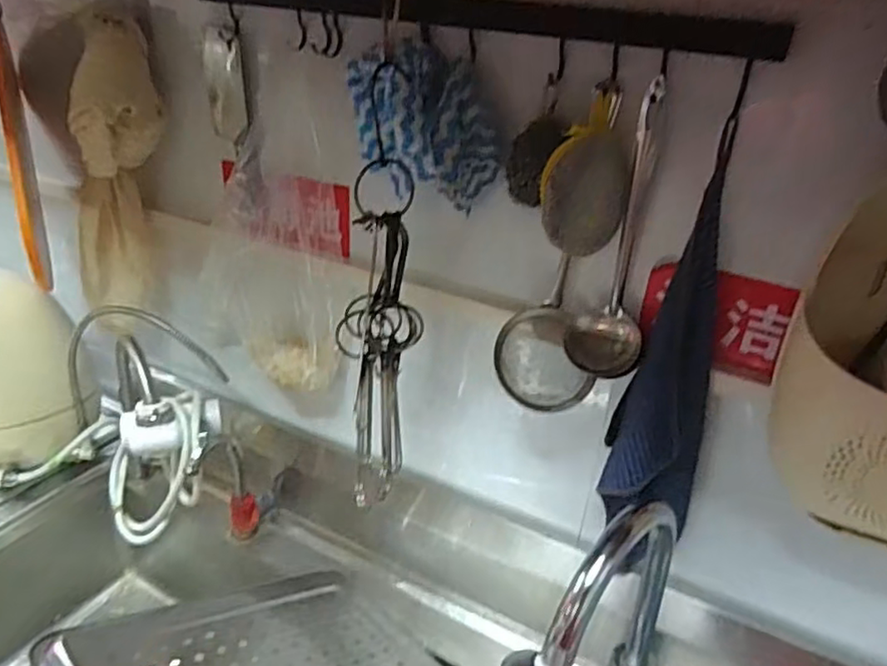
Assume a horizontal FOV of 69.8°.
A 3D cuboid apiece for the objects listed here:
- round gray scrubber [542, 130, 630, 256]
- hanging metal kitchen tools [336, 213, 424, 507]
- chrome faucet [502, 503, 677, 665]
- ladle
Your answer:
[{"bbox_3d":[0.124,-0.121,0.556,0.072,0.099,0.014,3,28,-3],"label":"round gray scrubber"},{"bbox_3d":[-0.063,0.036,0.632,0.076,0.303,0.044,-2,29,-11],"label":"hanging metal kitchen tools"},{"bbox_3d":[0.134,0.276,0.528,0.209,0.265,0.062,-19,36,-37],"label":"chrome faucet"},{"bbox_3d":[0.157,-0.081,0.549,0.067,0.236,0.062,13,29,15],"label":"ladle"}]

